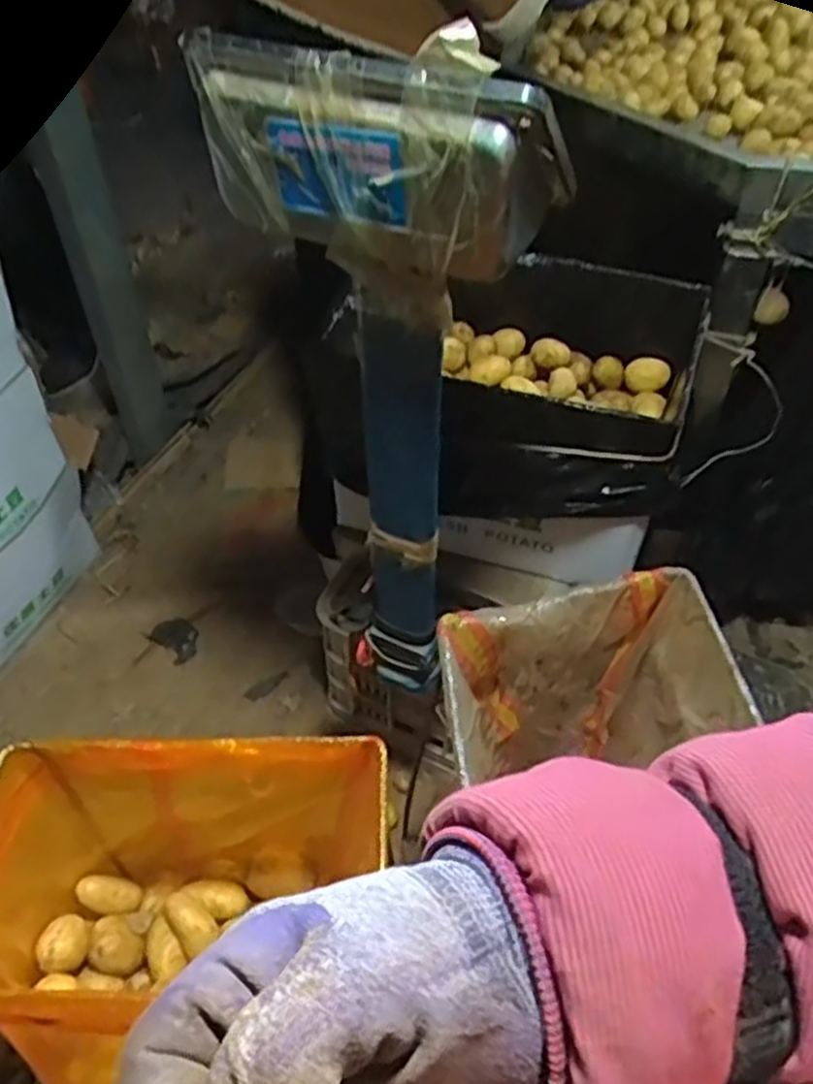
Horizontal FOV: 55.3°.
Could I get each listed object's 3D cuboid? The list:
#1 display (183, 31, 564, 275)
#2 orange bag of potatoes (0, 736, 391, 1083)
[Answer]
[{"bbox_3d":[-0.015,-0.247,0.482,0.218,0.112,0.085,19,52,14],"label":"display"},{"bbox_3d":[-0.182,0.324,0.668,0.316,0.304,0.203,4,50,2],"label":"orange bag of potatoes"}]

